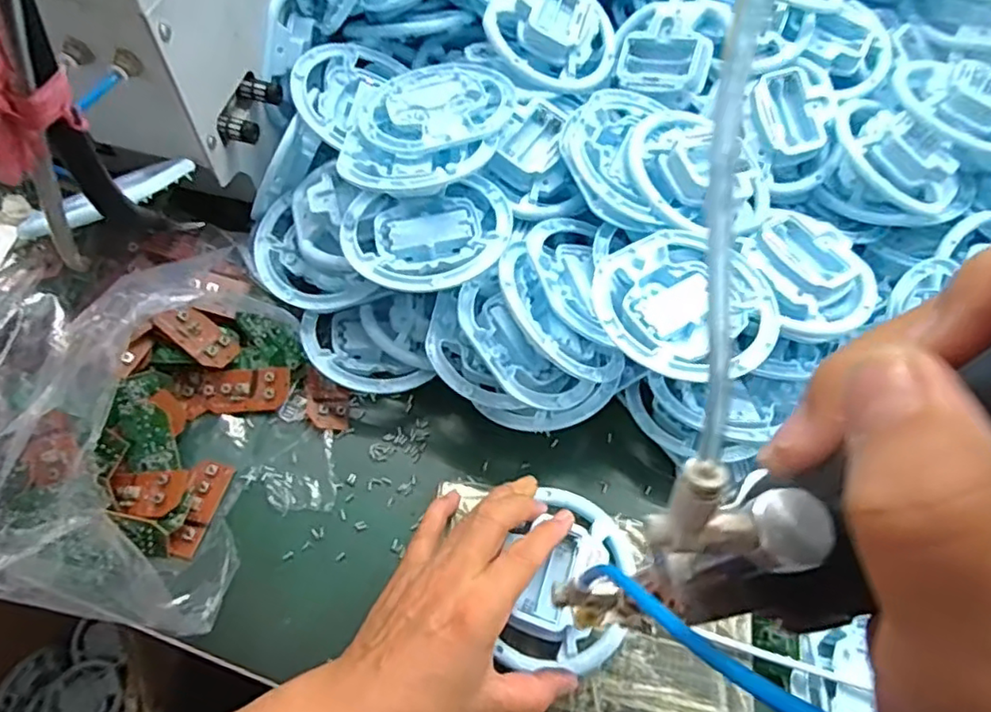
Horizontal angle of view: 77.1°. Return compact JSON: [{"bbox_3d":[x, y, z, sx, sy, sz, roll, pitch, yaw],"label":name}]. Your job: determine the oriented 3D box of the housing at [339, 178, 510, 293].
[{"bbox_3d":[-0.041,-0.075,0.389,0.103,0.018,0.085,-6,63,-6],"label":"housing"}]

